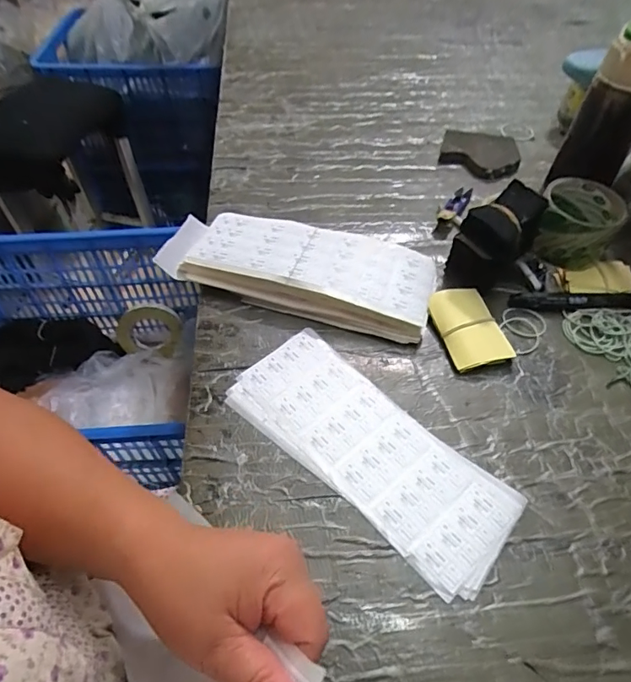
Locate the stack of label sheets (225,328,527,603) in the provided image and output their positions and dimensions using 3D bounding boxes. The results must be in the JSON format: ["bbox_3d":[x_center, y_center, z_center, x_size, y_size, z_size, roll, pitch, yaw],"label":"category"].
[{"bbox_3d":[0.046,0.089,0.417,0.258,0.009,0.108,36,61,25],"label":"stack of label sheets"}]

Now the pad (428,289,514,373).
[{"bbox_3d":[0.155,-0.016,0.485,0.060,0.012,0.091,-12,58,-5],"label":"pad"}]

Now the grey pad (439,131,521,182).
[{"bbox_3d":[0.232,-0.263,0.673,0.106,0.020,0.091,12,54,10],"label":"grey pad"}]

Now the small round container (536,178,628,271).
[{"bbox_3d":[0.290,-0.129,0.531,0.080,0.067,0.094,29,59,21],"label":"small round container"}]

